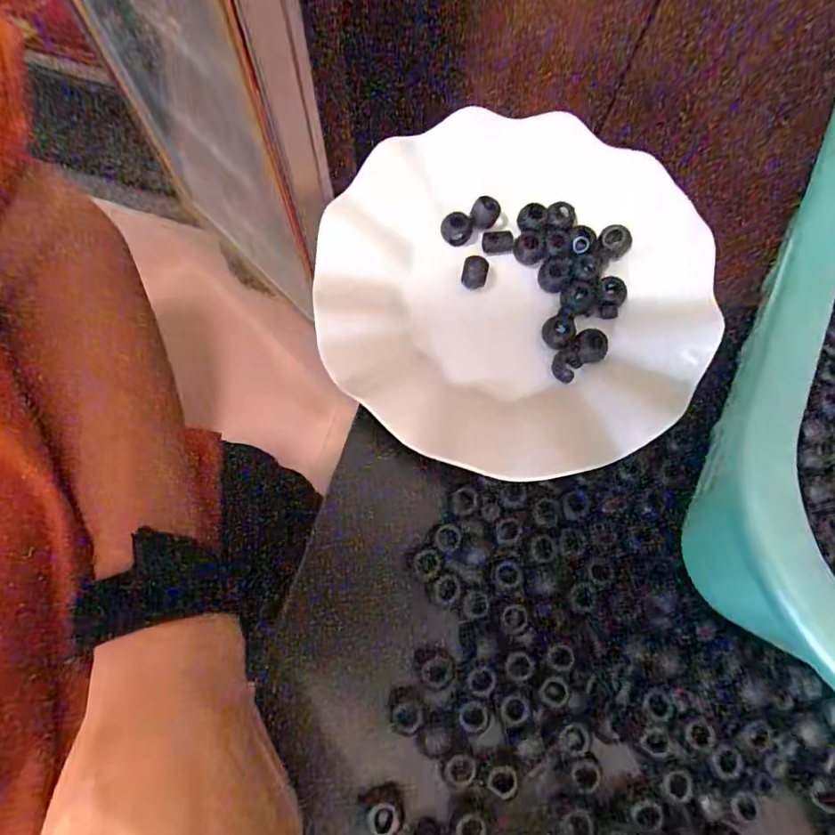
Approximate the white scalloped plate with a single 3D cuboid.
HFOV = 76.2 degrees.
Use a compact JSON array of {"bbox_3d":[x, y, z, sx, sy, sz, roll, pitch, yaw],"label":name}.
[{"bbox_3d":[0.047,-0.065,0.259,0.176,0.026,0.187,0,73,-2],"label":"white scalloped plate"}]

